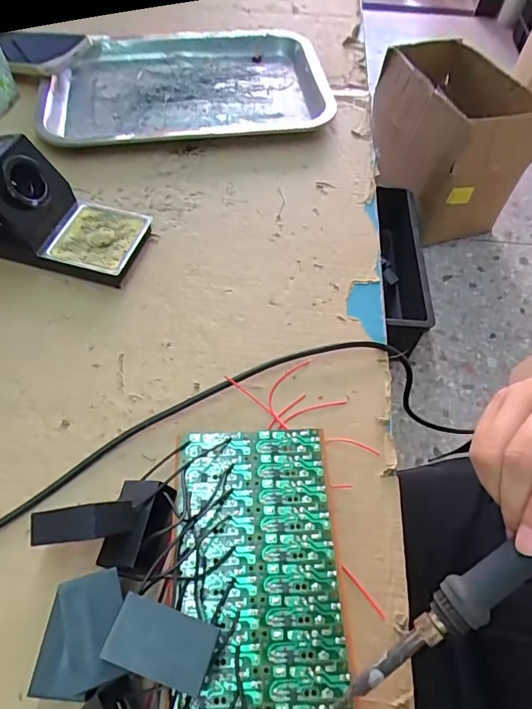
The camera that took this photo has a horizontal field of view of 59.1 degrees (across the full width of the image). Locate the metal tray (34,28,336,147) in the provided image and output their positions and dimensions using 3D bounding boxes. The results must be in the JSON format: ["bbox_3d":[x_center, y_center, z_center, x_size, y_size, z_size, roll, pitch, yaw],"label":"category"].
[{"bbox_3d":[-0.088,-0.308,0.528,0.303,0.025,0.220,-3,58,-4],"label":"metal tray"}]

